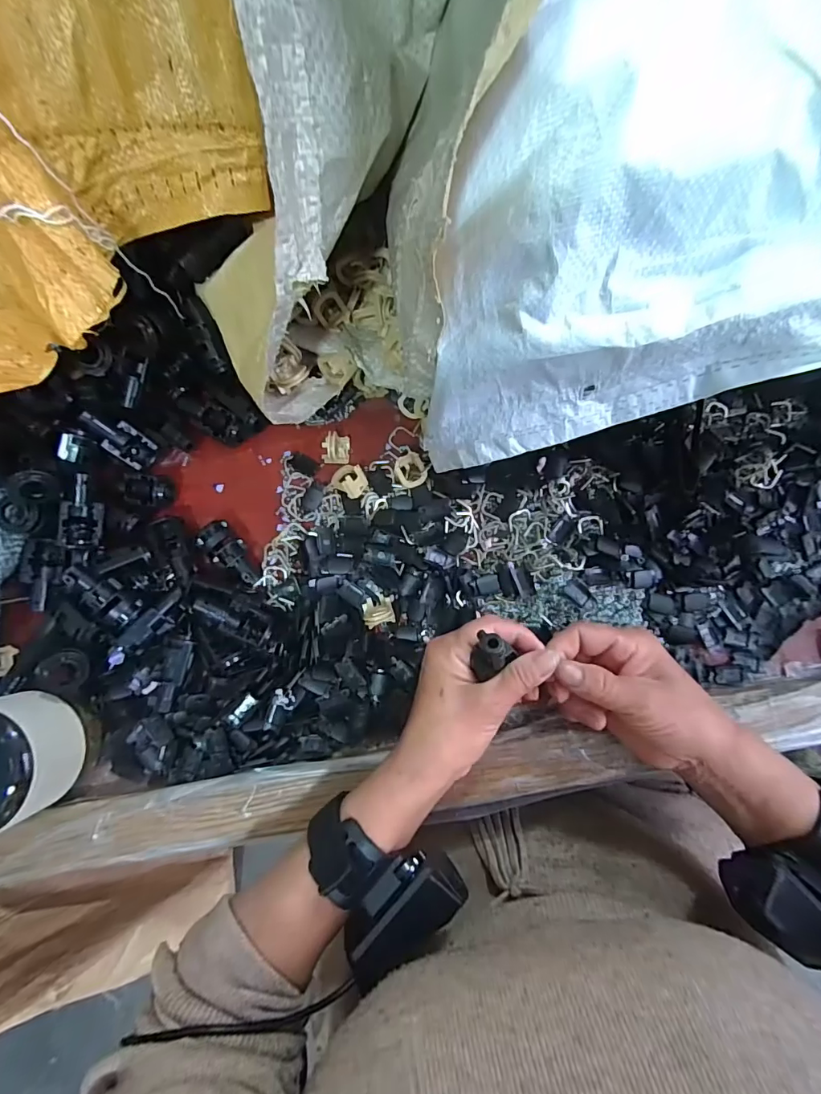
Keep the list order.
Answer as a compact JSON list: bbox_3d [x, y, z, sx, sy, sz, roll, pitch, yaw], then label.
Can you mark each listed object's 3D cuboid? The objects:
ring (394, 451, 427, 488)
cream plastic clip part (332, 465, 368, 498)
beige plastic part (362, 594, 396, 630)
[{"bbox_3d":[0.000,-0.058,0.342,0.022,0.012,0.026,-26,87,-3],"label":"ring"},{"bbox_3d":[-0.046,-0.051,0.340,0.025,0.016,0.022,34,86,1],"label":"cream plastic clip part"},{"bbox_3d":[-0.023,0.047,0.326,0.022,0.013,0.021,-7,86,-2],"label":"beige plastic part"}]

